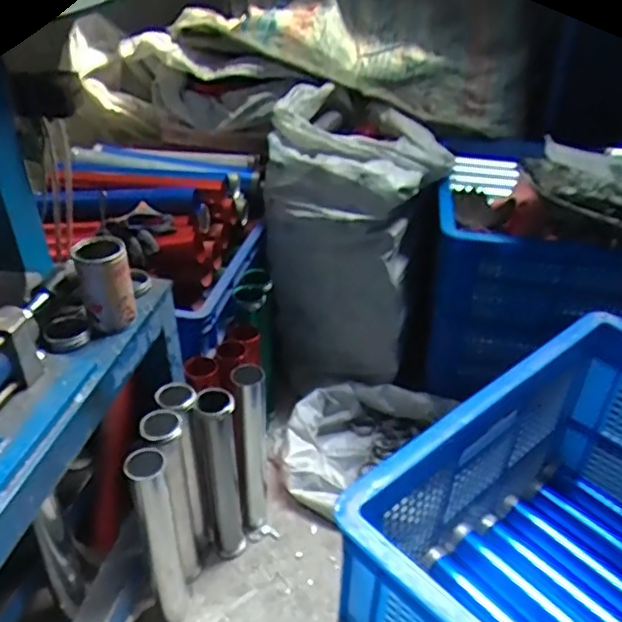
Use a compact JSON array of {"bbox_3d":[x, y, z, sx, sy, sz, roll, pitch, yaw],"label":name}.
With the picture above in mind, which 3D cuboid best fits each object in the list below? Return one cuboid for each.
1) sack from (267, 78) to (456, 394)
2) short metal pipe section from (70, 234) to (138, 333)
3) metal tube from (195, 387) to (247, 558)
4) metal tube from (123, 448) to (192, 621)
[{"bbox_3d":[0.089,-0.169,1.423,0.363,0.517,0.449,5,36,3],"label":"sack"},{"bbox_3d":[-0.274,-0.035,0.808,0.064,0.124,0.068,-12,38,-19],"label":"short metal pipe section"},{"bbox_3d":[-0.152,0.285,1.021,0.070,0.356,0.055,-11,38,-18],"label":"metal tube"},{"bbox_3d":[-0.227,0.351,0.918,0.057,0.351,0.061,-12,38,-19],"label":"metal tube"}]

